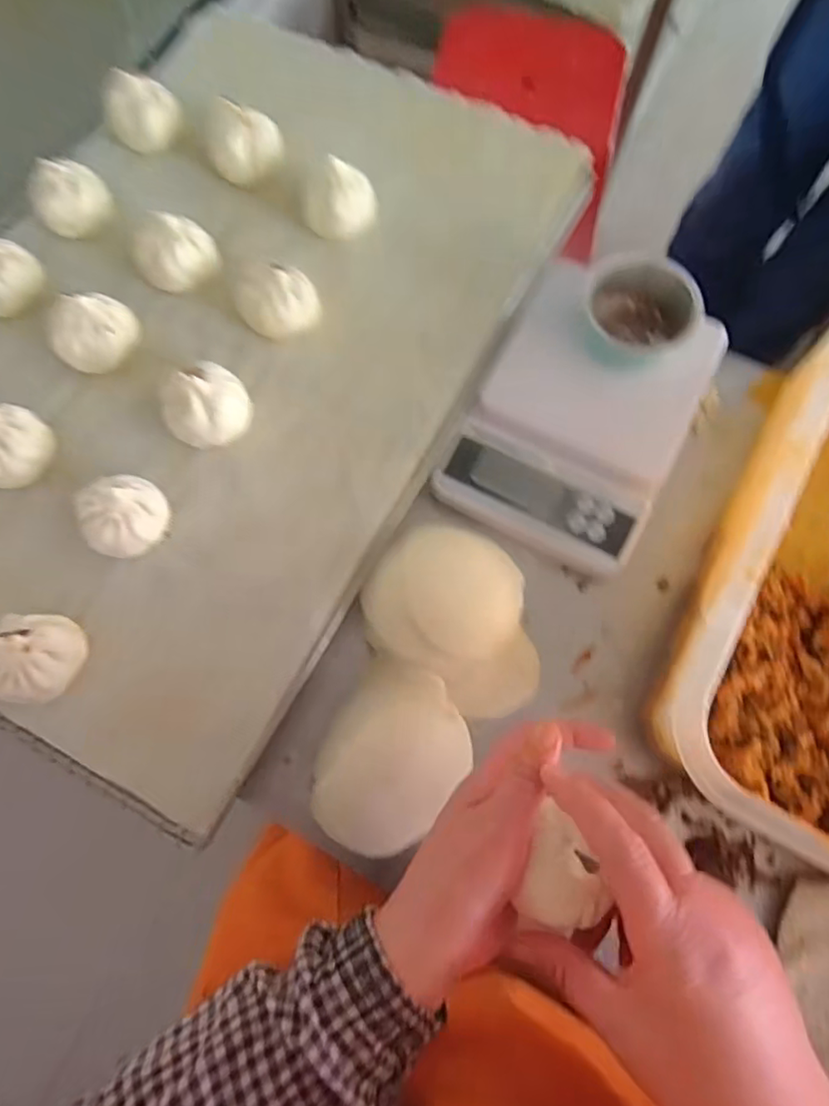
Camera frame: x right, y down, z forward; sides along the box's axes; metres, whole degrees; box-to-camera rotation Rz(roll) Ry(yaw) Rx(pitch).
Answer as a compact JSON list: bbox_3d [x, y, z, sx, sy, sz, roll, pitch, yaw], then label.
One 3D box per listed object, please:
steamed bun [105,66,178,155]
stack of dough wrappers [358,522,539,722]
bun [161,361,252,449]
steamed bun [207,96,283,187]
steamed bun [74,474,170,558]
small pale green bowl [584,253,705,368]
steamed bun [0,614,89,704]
[{"bbox_3d":[-0.222,-0.359,0.480,0.052,0.045,0.052,0,75,-1],"label":"steamed bun"},{"bbox_3d":[0.033,0.043,0.399,0.138,0.059,0.099,34,77,8],"label":"stack of dough wrappers"},{"bbox_3d":[-0.145,-0.103,0.404,0.058,0.047,0.055,-33,78,-9],"label":"bun"},{"bbox_3d":[-0.136,-0.329,0.476,0.055,0.046,0.055,0,75,-1],"label":"steamed bun"},{"bbox_3d":[-0.188,-0.023,0.379,0.049,0.033,0.045,0,75,-1],"label":"steamed bun"},{"bbox_3d":[0.163,-0.175,0.437,0.082,0.038,0.077,35,77,8],"label":"small pale green bowl"},{"bbox_3d":[-0.237,0.063,0.357,0.051,0.041,0.055,10,75,2],"label":"steamed bun"}]

